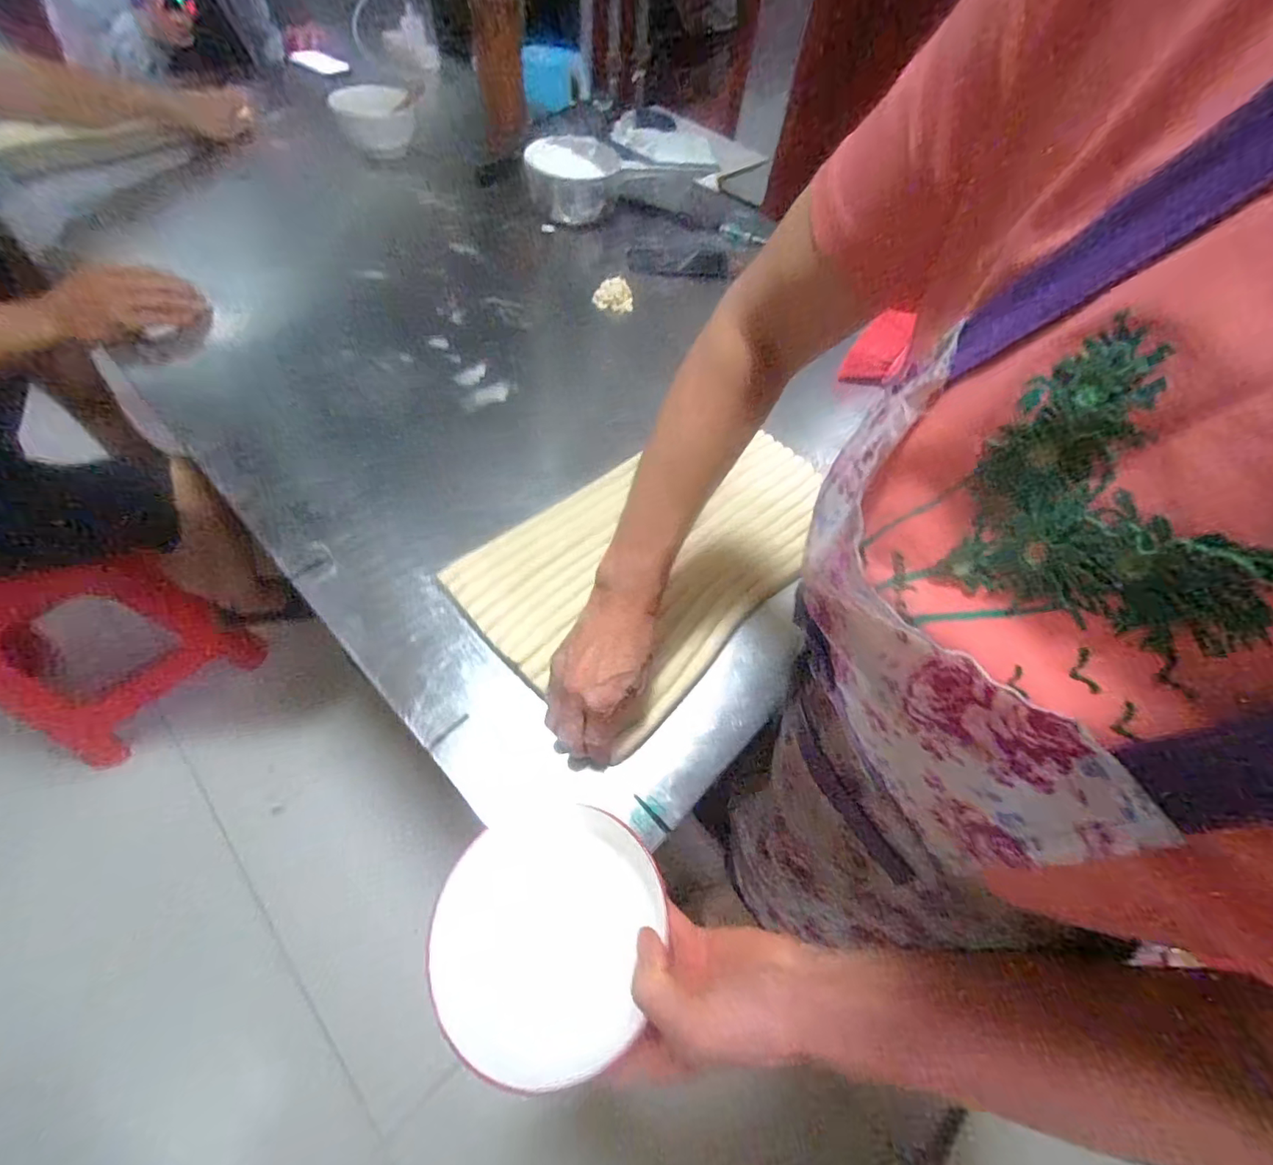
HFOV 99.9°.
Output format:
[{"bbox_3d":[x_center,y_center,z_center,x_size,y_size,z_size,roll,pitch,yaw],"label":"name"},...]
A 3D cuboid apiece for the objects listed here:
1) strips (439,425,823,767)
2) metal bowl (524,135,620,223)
[{"bbox_3d":[0.038,-0.047,0.573,0.248,0.013,0.418,40,61,19],"label":"strips"},{"bbox_3d":[-0.111,-0.703,0.937,0.160,0.086,0.185,-3,57,-8],"label":"metal bowl"}]

